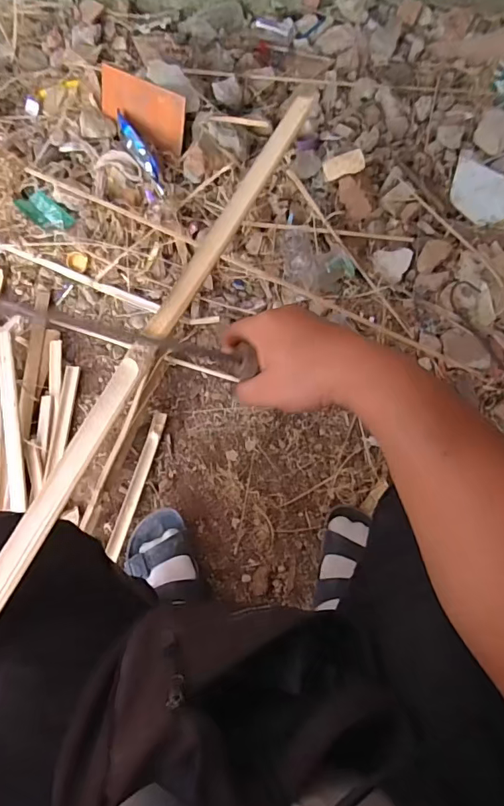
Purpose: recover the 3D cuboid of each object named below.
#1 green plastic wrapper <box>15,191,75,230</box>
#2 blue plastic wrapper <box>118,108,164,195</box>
[{"bbox_3d":[-0.403,-0.372,0.897,0.112,0.013,0.056,35,78,9],"label":"green plastic wrapper"},{"bbox_3d":[-0.220,-0.496,0.896,0.033,0.041,0.205,-31,72,-8],"label":"blue plastic wrapper"}]

